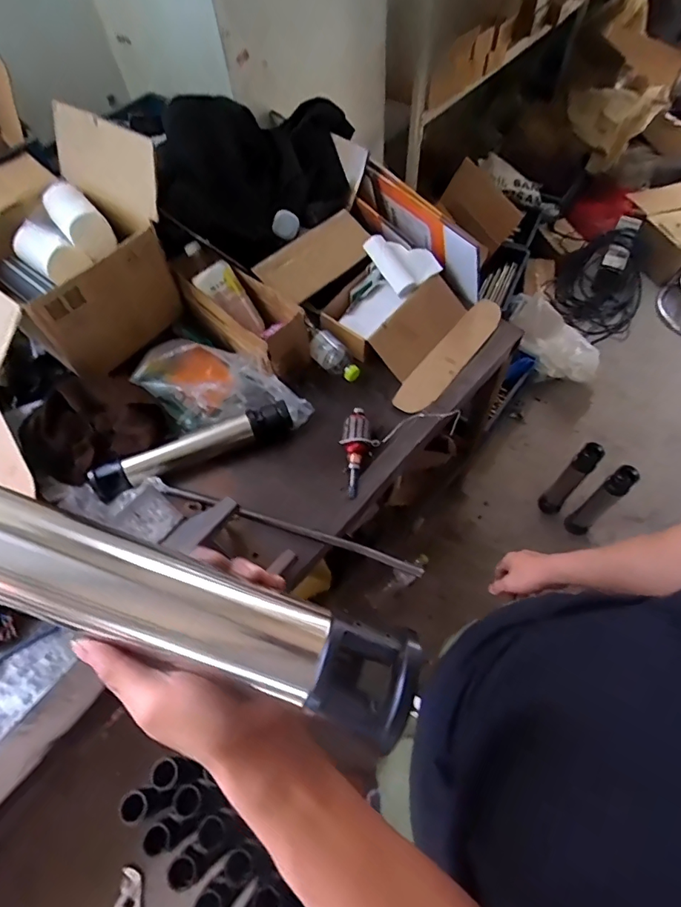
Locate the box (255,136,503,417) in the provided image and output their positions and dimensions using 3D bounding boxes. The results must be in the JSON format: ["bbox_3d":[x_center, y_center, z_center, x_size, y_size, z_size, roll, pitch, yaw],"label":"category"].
[{"bbox_3d":[0.087,-0.392,1.027,0.518,0.171,0.386,37,68,21],"label":"box"}]

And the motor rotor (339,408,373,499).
[{"bbox_3d":[0.030,-0.004,0.870,0.060,0.044,0.179,1,60,4],"label":"motor rotor"}]

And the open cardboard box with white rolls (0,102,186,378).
[{"bbox_3d":[-0.579,-0.378,0.865,0.431,0.267,0.421,30,66,19],"label":"open cardboard box with white rolls"}]

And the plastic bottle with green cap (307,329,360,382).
[{"bbox_3d":[-0.014,-0.196,0.968,0.124,0.063,0.058,37,68,21],"label":"plastic bottle with green cap"}]

